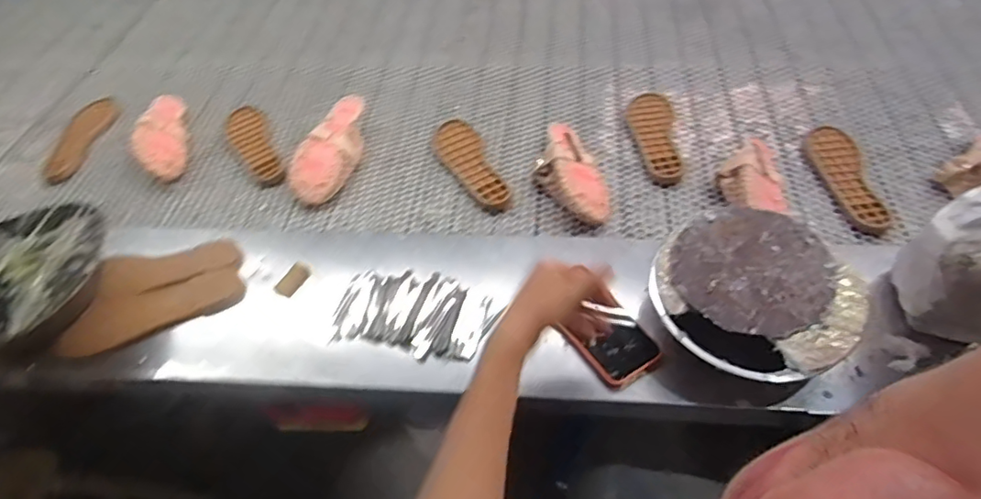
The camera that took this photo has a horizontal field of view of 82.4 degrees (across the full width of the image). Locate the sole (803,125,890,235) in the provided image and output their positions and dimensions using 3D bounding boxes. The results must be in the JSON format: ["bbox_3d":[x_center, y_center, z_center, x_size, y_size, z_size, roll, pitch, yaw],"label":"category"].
[{"bbox_3d":[0.542,-0.113,0.857,0.073,0.011,0.220,-3,53,0],"label":"sole"}]

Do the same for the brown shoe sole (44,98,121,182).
[{"bbox_3d":[-0.753,-0.205,1.028,0.066,0.019,0.223,1,53,3],"label":"brown shoe sole"}]

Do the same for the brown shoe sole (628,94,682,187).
[{"bbox_3d":[0.279,-0.196,0.949,0.072,0.018,0.233,1,53,3],"label":"brown shoe sole"}]

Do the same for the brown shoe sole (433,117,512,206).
[{"bbox_3d":[-0.031,-0.146,0.932,0.082,0.015,0.216,-22,55,-14],"label":"brown shoe sole"}]

